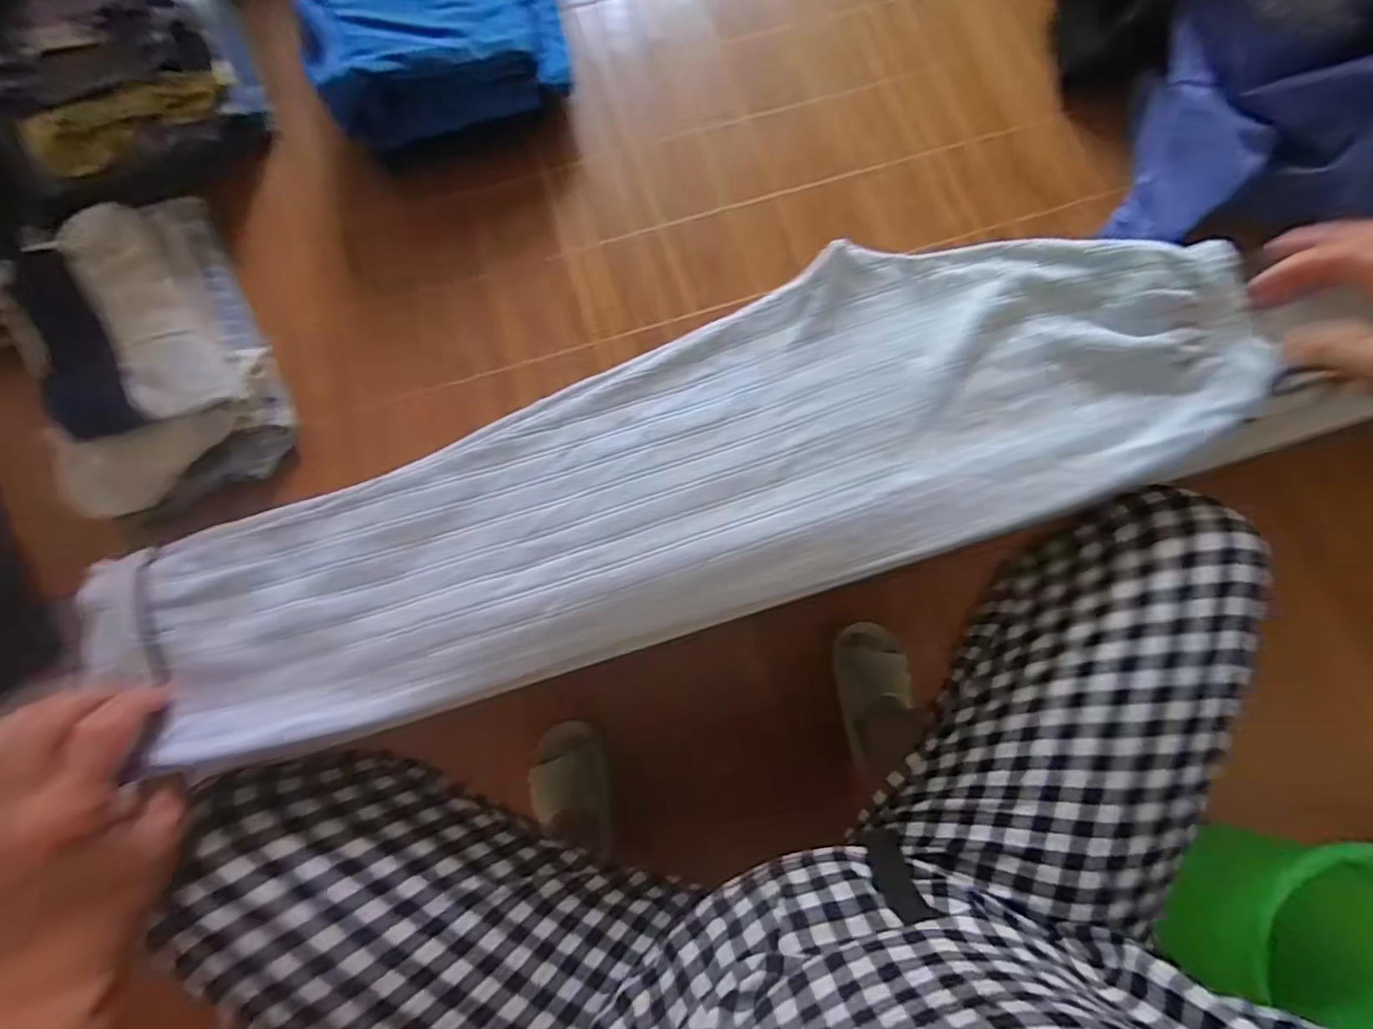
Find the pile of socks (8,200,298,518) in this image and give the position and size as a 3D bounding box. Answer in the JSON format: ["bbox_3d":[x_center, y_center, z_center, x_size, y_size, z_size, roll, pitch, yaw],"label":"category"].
[{"bbox_3d":[-0.336,-0.104,0.360,0.115,0.070,0.202,-30,80,-5],"label":"pile of socks"}]

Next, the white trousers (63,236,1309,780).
[{"bbox_3d":[0.016,-0.030,0.373,0.678,0.064,0.186,-20,79,-5],"label":"white trousers"}]

